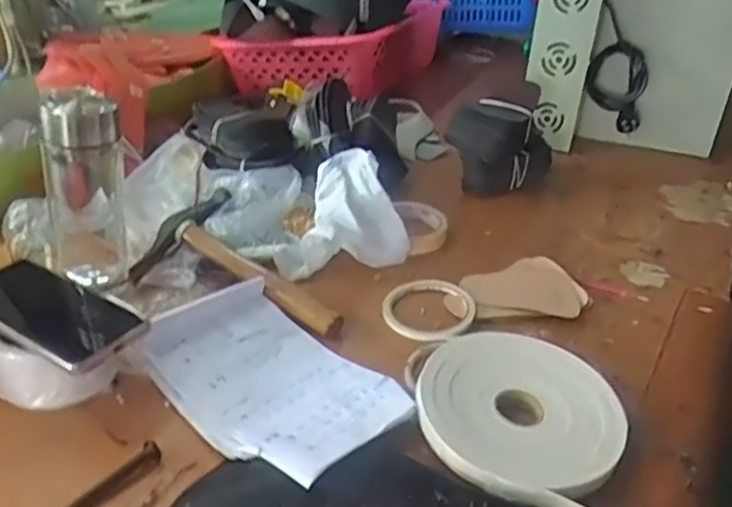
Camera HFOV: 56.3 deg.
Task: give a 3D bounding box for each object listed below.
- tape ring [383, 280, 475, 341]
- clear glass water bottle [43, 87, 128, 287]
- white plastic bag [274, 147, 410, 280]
[{"bbox_3d":[0.065,0.055,0.680,0.081,0.022,0.089,2,32,-1],"label":"tape ring"},{"bbox_3d":[-0.263,-0.057,0.648,0.061,0.184,0.068,17,35,23],"label":"clear glass water bottle"},{"bbox_3d":[-0.025,-0.045,0.748,0.138,0.089,0.116,1,32,-2],"label":"white plastic bag"}]

